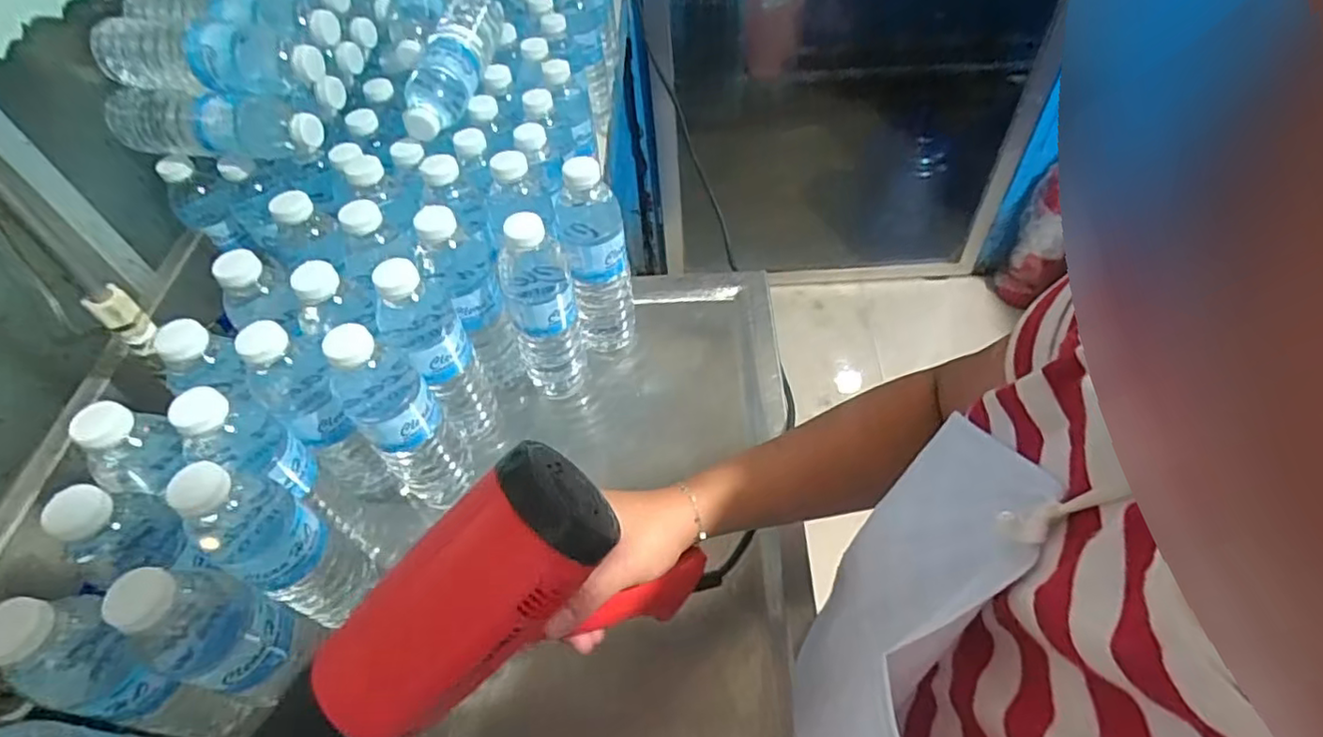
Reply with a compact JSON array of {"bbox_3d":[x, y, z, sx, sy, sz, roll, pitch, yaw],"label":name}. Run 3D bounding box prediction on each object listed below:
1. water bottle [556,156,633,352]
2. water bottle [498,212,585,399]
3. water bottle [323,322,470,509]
[{"bbox_3d":[-0.060,-0.097,0.606,0.059,0.214,0.067,-12,53,-4],"label":"water bottle"},{"bbox_3d":[-0.107,-0.052,0.573,0.063,0.204,0.059,-18,53,-8],"label":"water bottle"},{"bbox_3d":[-0.204,0.041,0.506,0.063,0.198,0.058,-38,59,-22],"label":"water bottle"}]

